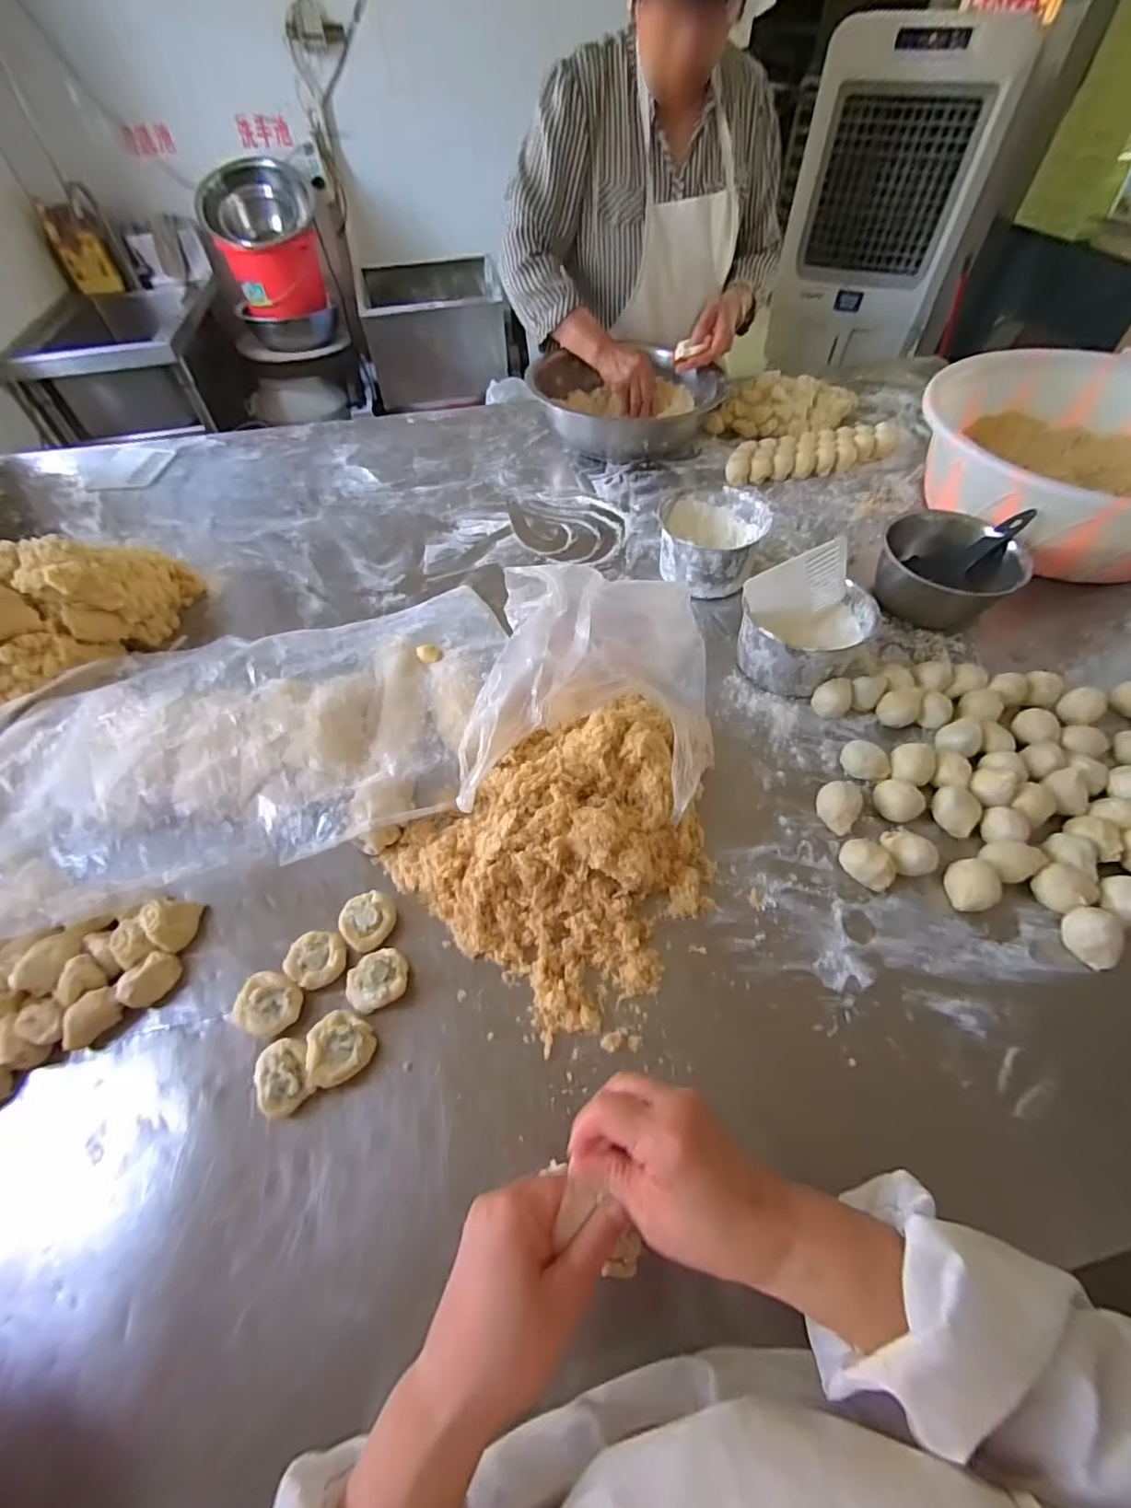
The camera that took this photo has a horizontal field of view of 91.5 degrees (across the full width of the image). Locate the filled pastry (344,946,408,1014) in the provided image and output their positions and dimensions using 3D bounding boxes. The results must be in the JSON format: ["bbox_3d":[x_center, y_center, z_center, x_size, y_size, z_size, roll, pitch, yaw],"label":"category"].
[{"bbox_3d":[-0.166,0.202,0.490,0.053,0.022,0.045,-21,55,-15],"label":"filled pastry"}]

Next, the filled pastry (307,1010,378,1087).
[{"bbox_3d":[-0.189,0.247,0.459,0.050,0.027,0.053,0,52,0],"label":"filled pastry"}]

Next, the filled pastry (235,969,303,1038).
[{"bbox_3d":[-0.256,0.219,0.479,0.052,0.028,0.047,24,56,18],"label":"filled pastry"}]

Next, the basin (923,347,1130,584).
[{"bbox_3d":[0.769,-0.427,0.819,0.423,0.159,0.446,-38,61,-25],"label":"basin"}]

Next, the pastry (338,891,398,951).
[{"bbox_3d":[-0.186,0.156,0.519,0.048,0.025,0.049,0,52,0],"label":"pastry"}]

